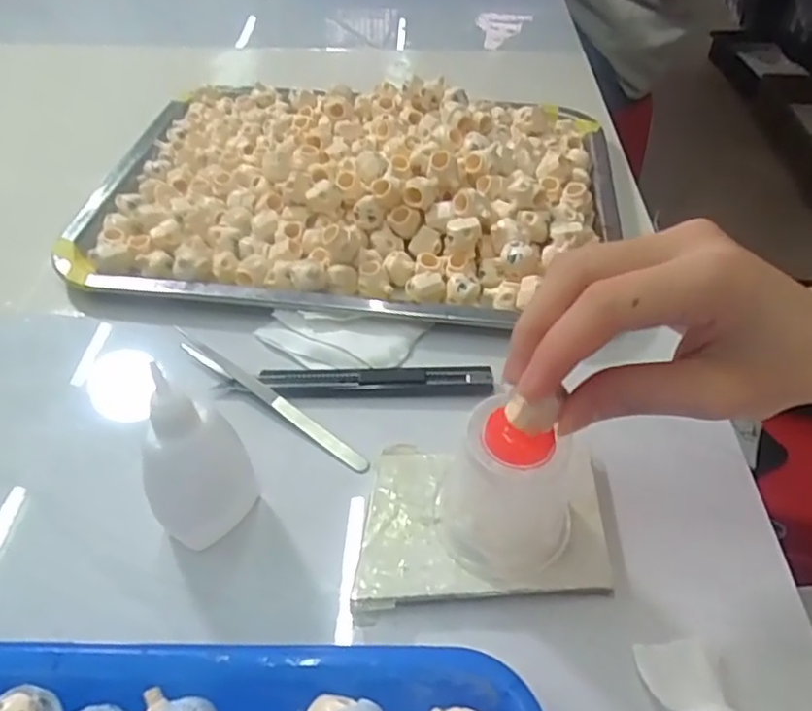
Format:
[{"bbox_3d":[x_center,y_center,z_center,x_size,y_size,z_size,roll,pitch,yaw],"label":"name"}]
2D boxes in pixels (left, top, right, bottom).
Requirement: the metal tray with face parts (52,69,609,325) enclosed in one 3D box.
[{"bbox_3d":[-0.038,-0.127,0.441,0.353,0.055,0.246,6,48,5],"label":"metal tray with face parts"}]

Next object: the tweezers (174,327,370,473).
[{"bbox_3d":[-0.078,0.017,0.334,0.146,0.010,0.011,32,55,25],"label":"tweezers"}]

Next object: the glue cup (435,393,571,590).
[{"bbox_3d":[0.043,0.054,0.257,0.057,0.066,0.049,1,47,0],"label":"glue cup"}]

